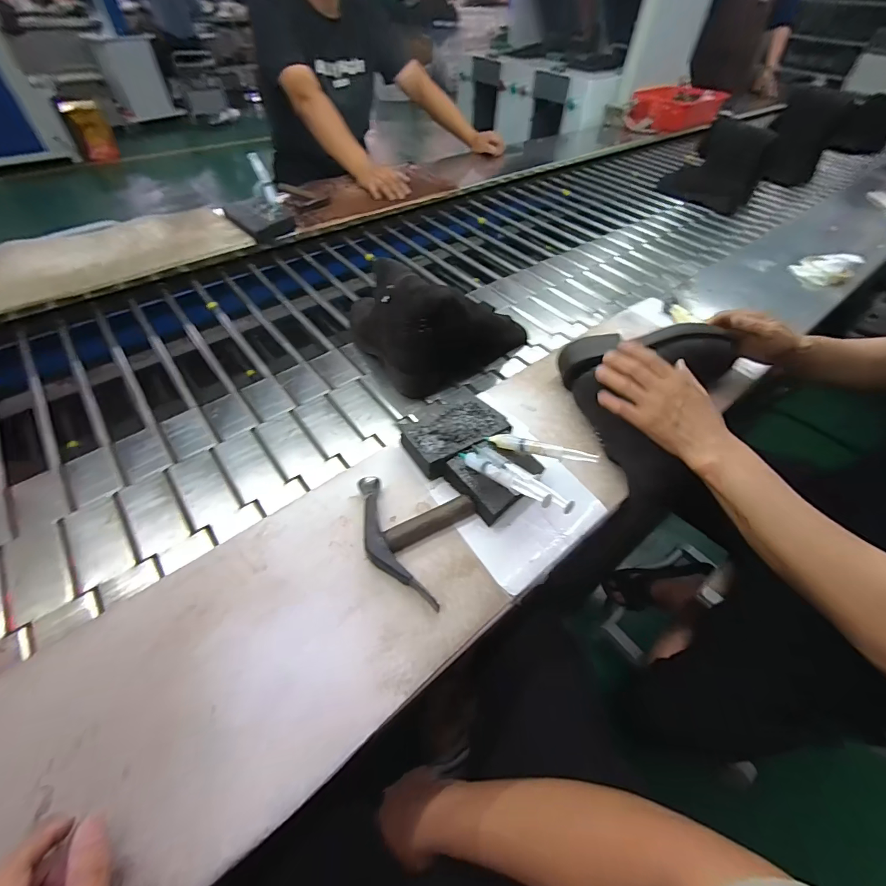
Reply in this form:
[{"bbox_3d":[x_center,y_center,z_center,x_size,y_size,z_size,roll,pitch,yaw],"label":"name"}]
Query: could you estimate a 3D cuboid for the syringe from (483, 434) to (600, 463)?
[{"bbox_3d":[0.116,0.005,0.492,0.135,0.012,0.021,12,49,29],"label":"syringe"}]

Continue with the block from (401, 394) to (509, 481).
[{"bbox_3d":[0.014,-0.012,0.545,0.133,0.031,0.082,-26,55,-22],"label":"block"}]

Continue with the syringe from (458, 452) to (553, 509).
[{"bbox_3d":[0.065,0.037,0.454,0.020,0.014,0.132,-33,38,-26],"label":"syringe"}]

